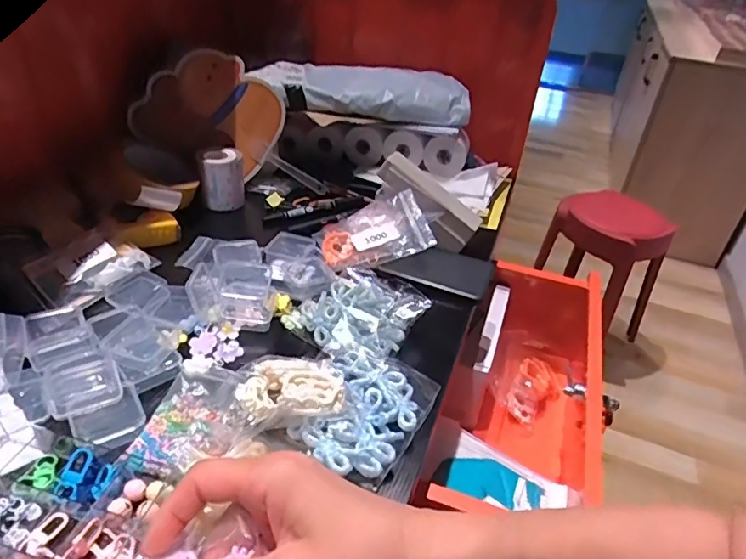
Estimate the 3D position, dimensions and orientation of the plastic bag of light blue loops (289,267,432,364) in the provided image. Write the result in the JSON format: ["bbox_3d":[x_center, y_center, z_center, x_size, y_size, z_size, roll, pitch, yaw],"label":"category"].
[{"bbox_3d":[-0.013,0.026,0.489,0.102,0.032,0.095,23,39,23],"label":"plastic bag of light blue loops"}]

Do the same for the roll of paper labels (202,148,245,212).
[{"bbox_3d":[-0.185,-0.125,0.659,0.048,0.061,0.048,-4,36,-14],"label":"roll of paper labels"}]

